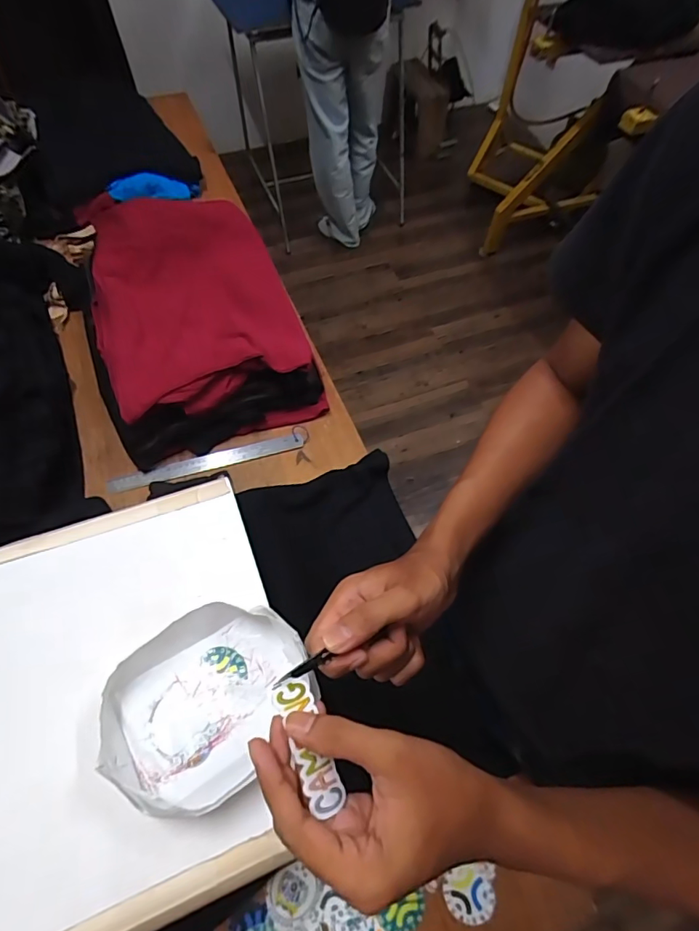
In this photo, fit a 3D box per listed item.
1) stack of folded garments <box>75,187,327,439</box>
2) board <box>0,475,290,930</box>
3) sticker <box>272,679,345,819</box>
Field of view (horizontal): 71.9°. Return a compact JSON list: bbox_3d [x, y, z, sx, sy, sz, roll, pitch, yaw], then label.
[{"bbox_3d":[-0.299,-0.325,0.917,0.339,0.121,0.581,-17,62,-11],"label":"stack of folded garments"},{"bbox_3d":[-0.322,0.252,0.478,0.498,0.026,0.406,-18,62,-12],"label":"board"},{"bbox_3d":[-0.023,0.168,0.293,0.025,0.005,0.074,-15,73,-39],"label":"sticker"}]

